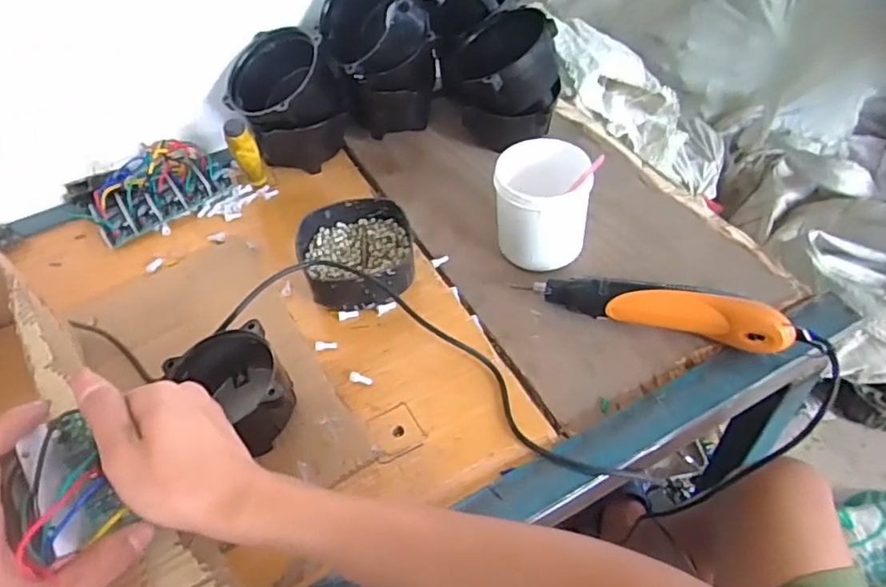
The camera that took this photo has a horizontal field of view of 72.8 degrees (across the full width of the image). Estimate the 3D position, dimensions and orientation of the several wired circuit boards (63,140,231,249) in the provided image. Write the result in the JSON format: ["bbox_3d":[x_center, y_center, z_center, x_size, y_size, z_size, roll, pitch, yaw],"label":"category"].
[{"bbox_3d":[-0.372,-0.137,0.759,0.182,0.047,0.130,-30,53,-20],"label":"several wired circuit boards"}]

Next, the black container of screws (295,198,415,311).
[{"bbox_3d":[-0.092,-0.038,0.645,0.118,0.051,0.130,-9,48,-3],"label":"black container of screws"}]

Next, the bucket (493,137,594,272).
[{"bbox_3d":[0.104,-0.090,0.633,0.095,0.104,0.088,-3,49,3],"label":"bucket"}]

